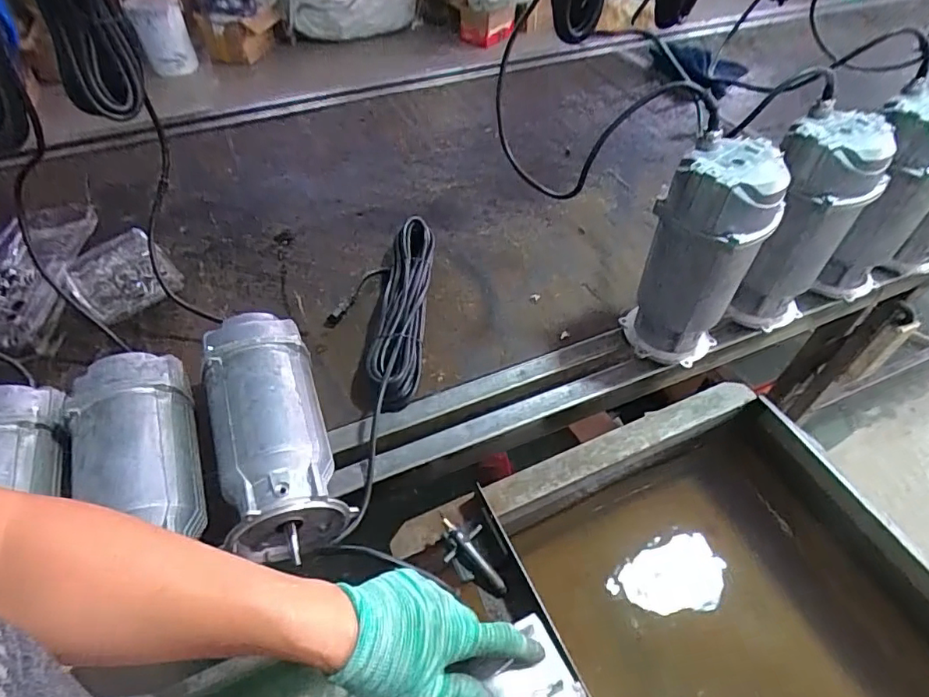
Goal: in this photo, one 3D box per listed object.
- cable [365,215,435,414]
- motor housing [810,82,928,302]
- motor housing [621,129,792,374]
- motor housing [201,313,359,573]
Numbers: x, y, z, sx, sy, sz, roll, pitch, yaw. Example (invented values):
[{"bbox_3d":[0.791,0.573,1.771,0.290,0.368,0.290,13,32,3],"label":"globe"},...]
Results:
[{"bbox_3d":[-0.094,-0.063,0.824,0.072,0.057,0.353,2,50,2],"label":"cable"},{"bbox_3d":[0.596,-0.208,0.778,0.143,0.286,0.106,-19,53,-15],"label":"motor housing"},{"bbox_3d":[0.310,-0.111,0.709,0.118,0.301,0.116,0,50,0],"label":"motor housing"},{"bbox_3d":[-0.228,0.102,0.641,0.120,0.134,0.286,-18,52,-14],"label":"motor housing"}]

